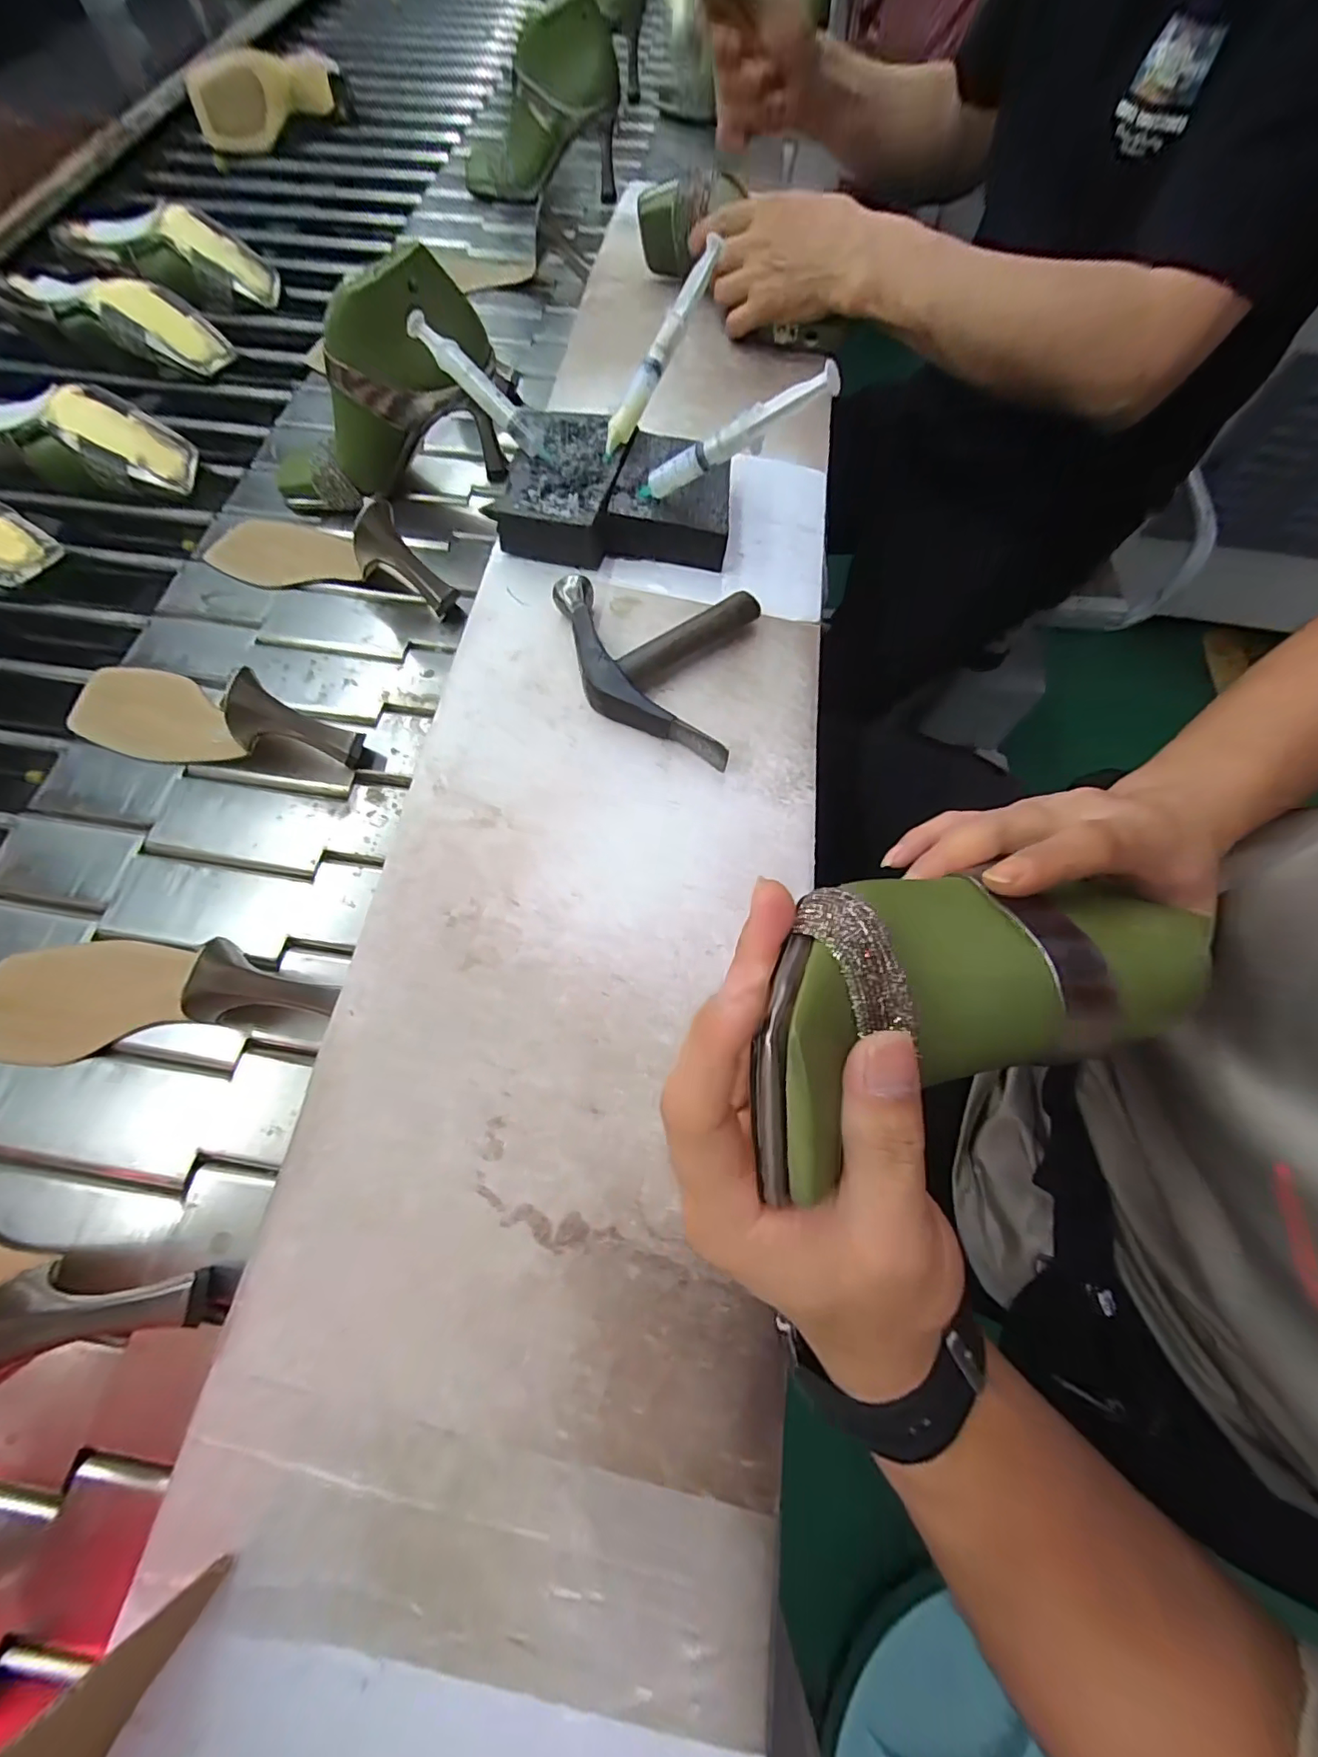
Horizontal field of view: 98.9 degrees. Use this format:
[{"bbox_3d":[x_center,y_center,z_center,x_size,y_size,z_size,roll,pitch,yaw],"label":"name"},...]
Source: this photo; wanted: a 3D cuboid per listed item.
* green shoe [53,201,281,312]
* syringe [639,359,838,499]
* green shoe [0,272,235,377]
[{"bbox_3d":[-0.559,-0.707,0.643,0.224,0.063,0.062,-2,67,-1],"label":"green shoe"},{"bbox_3d":[0.041,-0.273,0.355,0.149,0.022,0.013,2,60,42],"label":"syringe"},{"bbox_3d":[-0.560,-0.572,0.585,0.211,0.071,0.071,9,69,4],"label":"green shoe"}]

